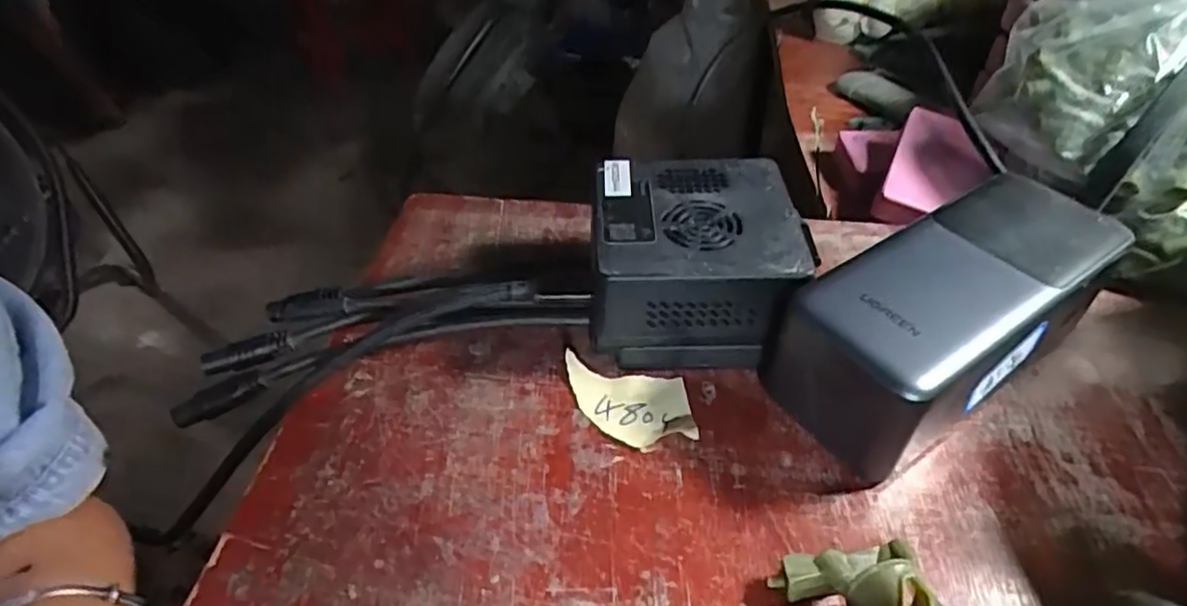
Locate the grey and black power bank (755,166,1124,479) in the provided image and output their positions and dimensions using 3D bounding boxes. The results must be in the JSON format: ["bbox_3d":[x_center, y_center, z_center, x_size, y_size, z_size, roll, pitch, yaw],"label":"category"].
[{"bbox_3d":[0.124,0.005,0.243,0.133,0.054,0.060,-26,49,-24],"label":"grey and black power bank"}]

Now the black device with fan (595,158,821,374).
[{"bbox_3d":[0.039,-0.016,0.266,0.074,0.051,0.072,1,44,2],"label":"black device with fan"}]

